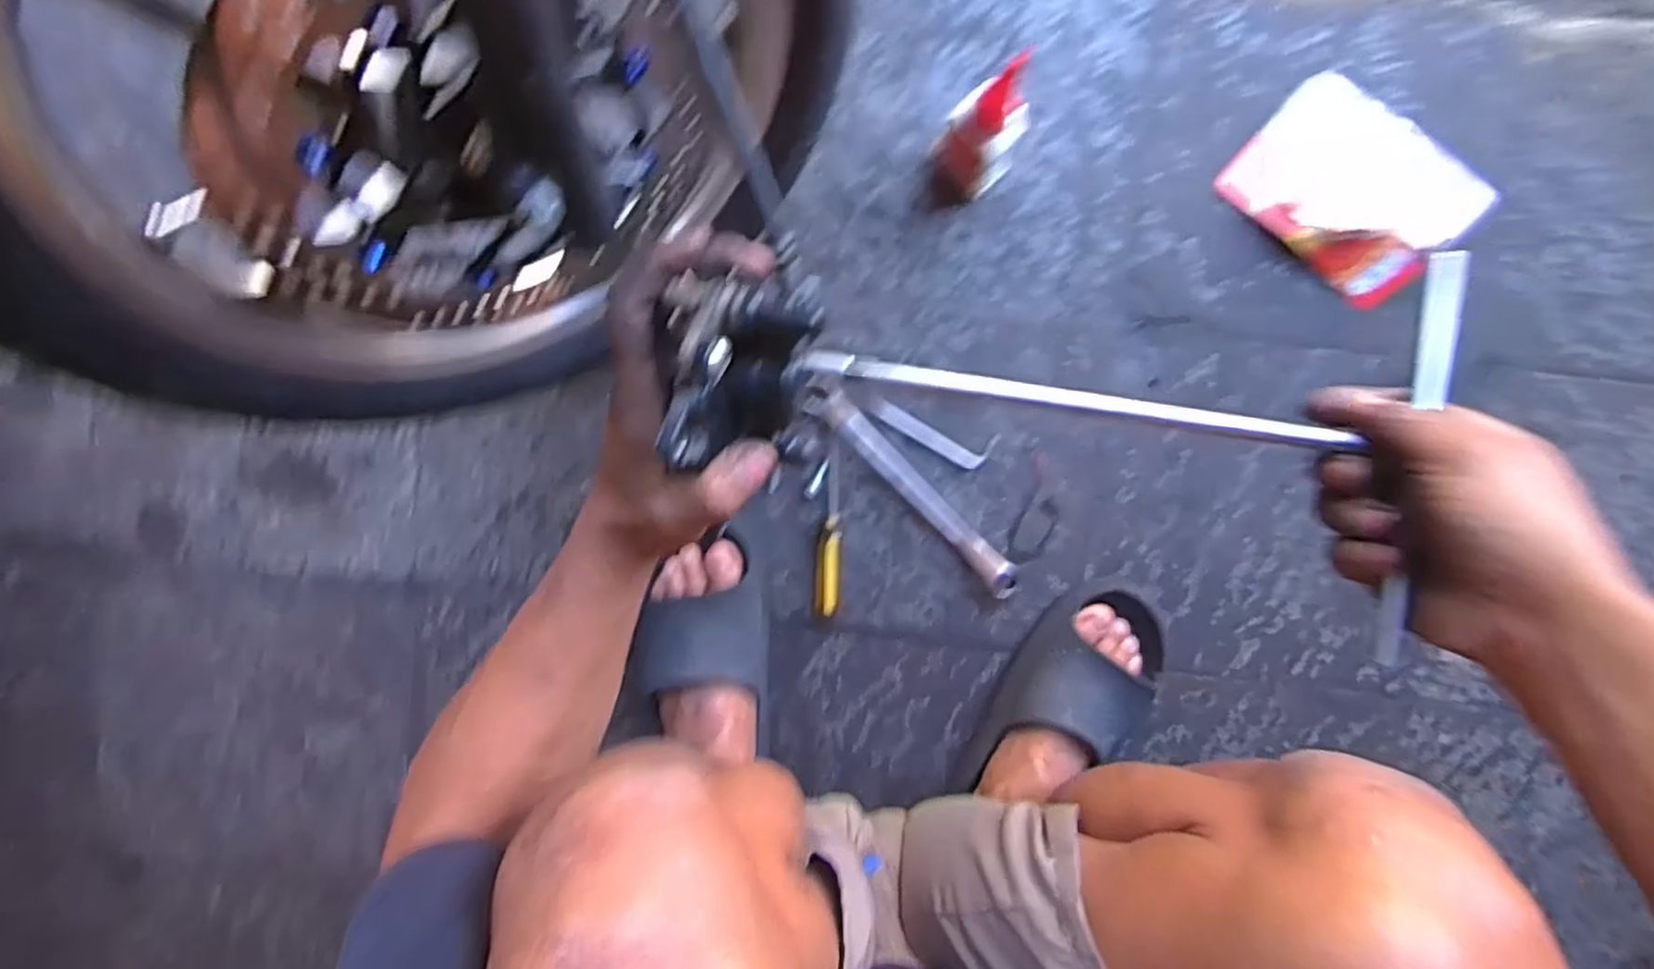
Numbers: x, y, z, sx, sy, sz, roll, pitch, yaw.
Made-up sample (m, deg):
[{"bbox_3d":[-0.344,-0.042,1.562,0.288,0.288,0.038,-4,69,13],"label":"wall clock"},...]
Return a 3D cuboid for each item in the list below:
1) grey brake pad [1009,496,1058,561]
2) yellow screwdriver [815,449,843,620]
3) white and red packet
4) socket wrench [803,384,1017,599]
[{"bbox_3d":[0.184,0.040,0.654,0.035,0.005,0.058,28,94,-1],"label":"grey brake pad"},{"bbox_3d":[0.005,0.041,0.653,0.024,0.022,0.150,4,94,0],"label":"yellow screwdriver"},{"bbox_3d":[0.429,-0.241,0.602,0.167,0.039,0.127,43,94,-2],"label":"white and red packet"},{"bbox_3d":[0.075,0.004,0.644,0.246,0.020,0.030,44,94,-2],"label":"socket wrench"}]

